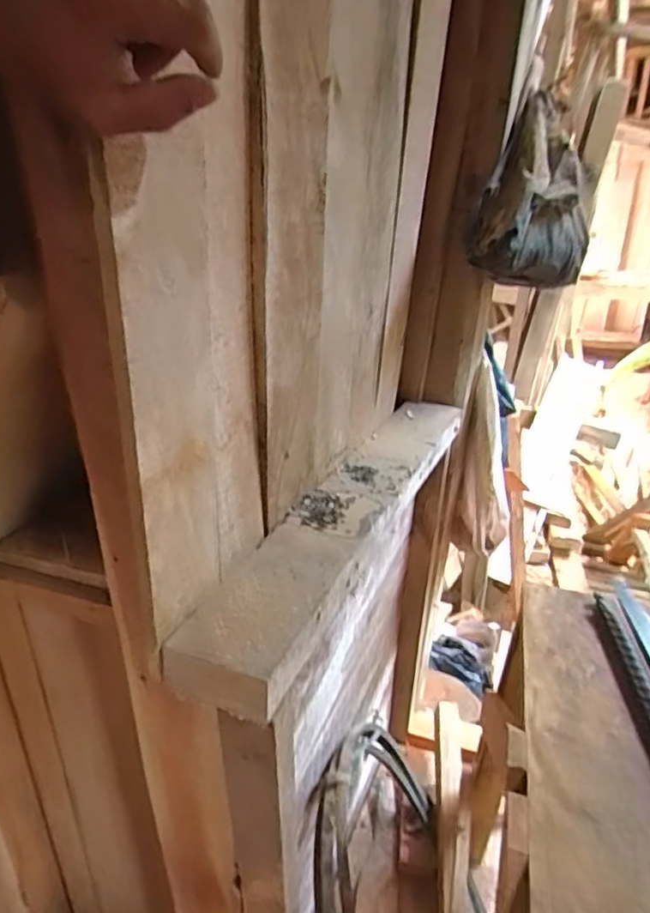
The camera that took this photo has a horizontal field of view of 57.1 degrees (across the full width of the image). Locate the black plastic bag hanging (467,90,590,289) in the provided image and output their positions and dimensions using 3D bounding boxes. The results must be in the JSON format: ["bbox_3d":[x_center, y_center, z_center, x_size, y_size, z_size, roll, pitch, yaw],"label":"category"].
[{"bbox_3d":[0.270,-0.331,0.774,0.134,0.216,0.152,9,26,23],"label":"black plastic bag hanging"}]

